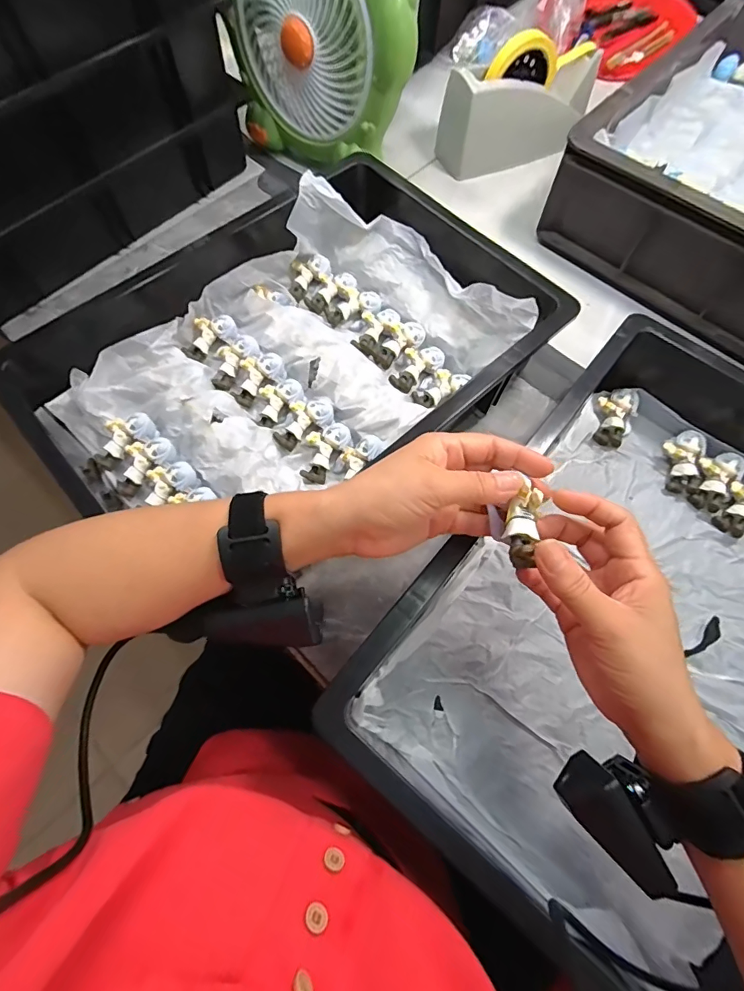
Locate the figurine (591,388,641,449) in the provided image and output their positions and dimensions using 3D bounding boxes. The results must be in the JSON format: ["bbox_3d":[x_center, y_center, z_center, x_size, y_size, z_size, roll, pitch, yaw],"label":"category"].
[{"bbox_3d":[0.253,-0.083,0.466,0.039,0.019,0.062,31,77,10],"label":"figurine"}]

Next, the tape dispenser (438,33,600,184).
[{"bbox_3d":[0.200,-0.524,0.589,0.205,0.100,0.075,-17,69,-7],"label":"tape dispenser"}]

